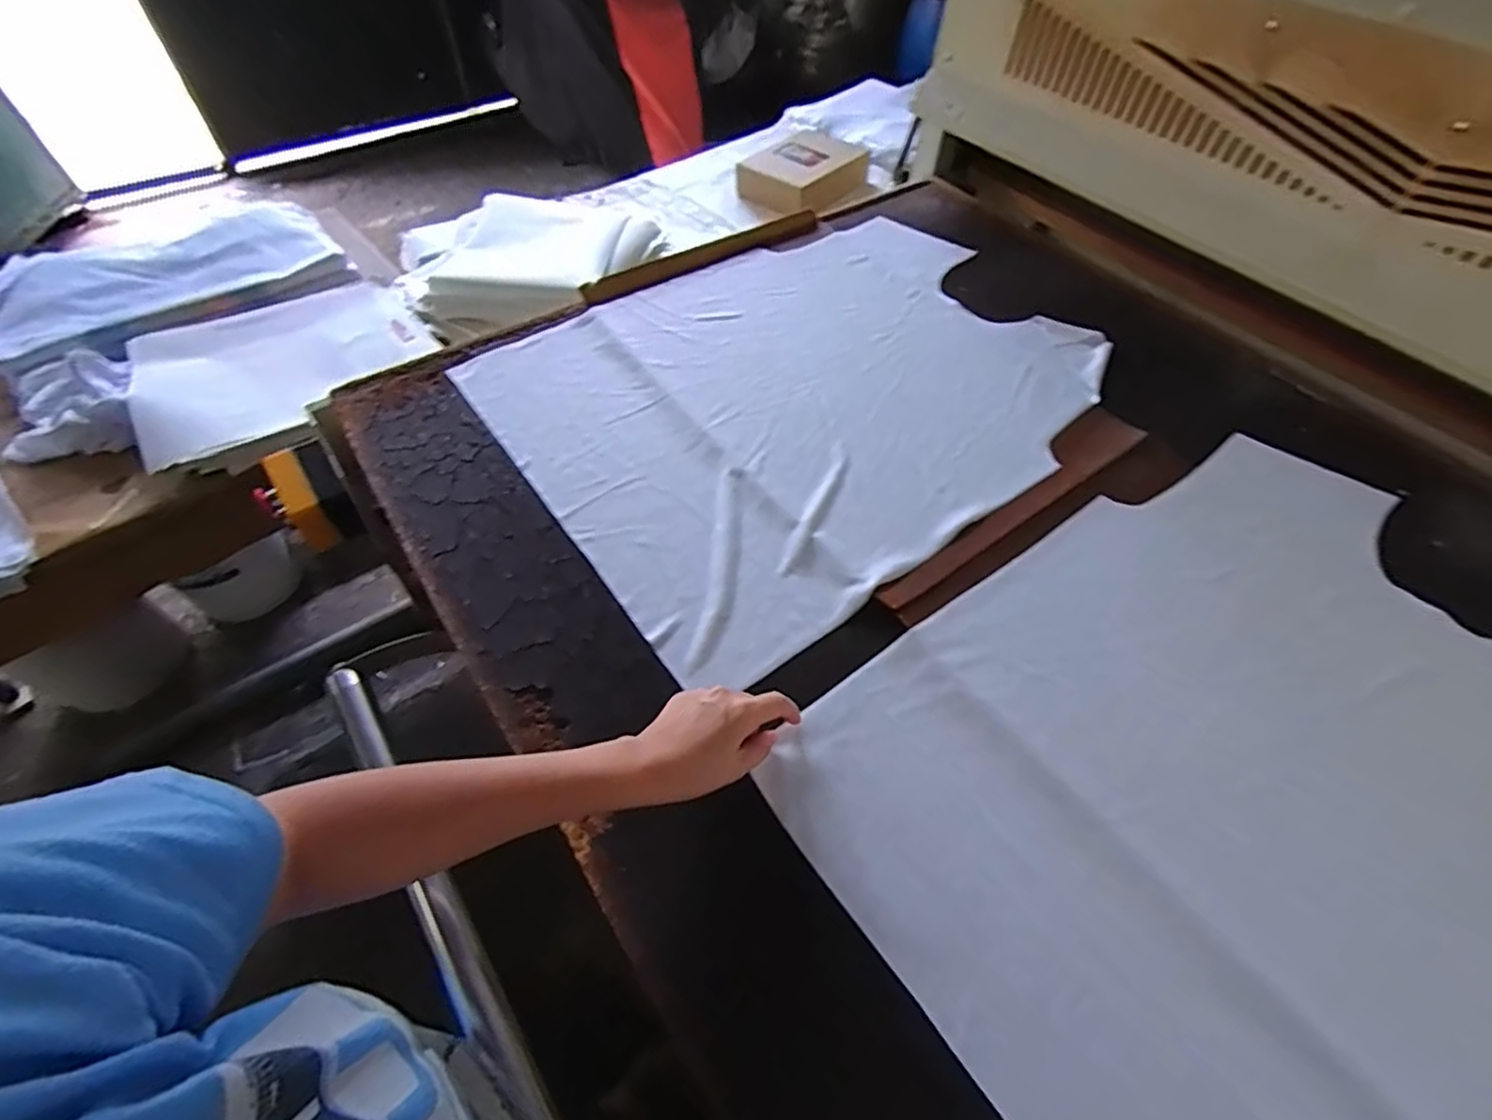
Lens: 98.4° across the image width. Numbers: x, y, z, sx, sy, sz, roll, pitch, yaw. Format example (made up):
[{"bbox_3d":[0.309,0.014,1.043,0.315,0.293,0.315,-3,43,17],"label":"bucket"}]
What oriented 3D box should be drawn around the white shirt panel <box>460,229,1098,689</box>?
[{"bbox_3d":[0.073,-0.222,0.801,0.700,0.013,0.551,-33,62,-22],"label":"white shirt panel"}]

